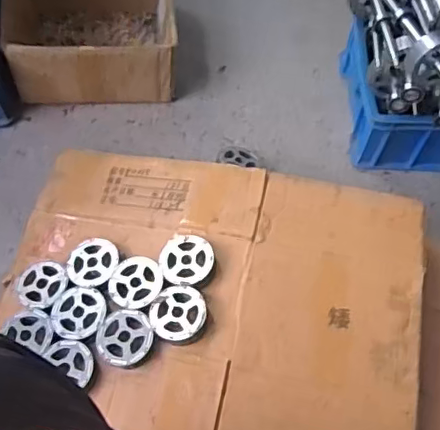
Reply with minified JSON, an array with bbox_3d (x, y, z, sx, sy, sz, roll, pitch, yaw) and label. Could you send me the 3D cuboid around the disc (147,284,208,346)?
[{"bbox_3d":[-0.057,0.136,0.795,0.080,0.018,0.075,1,61,-2],"label":"disc"}]

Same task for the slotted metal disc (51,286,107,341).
[{"bbox_3d":[-0.202,0.139,0.818,0.081,0.013,0.076,1,61,-2],"label":"slotted metal disc"}]

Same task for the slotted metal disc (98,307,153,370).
[{"bbox_3d":[-0.130,0.168,0.788,0.079,0.016,0.078,1,61,-2],"label":"slotted metal disc"}]

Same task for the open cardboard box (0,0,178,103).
[{"bbox_3d":[-0.245,-0.370,1.124,0.306,0.145,0.310,-5,61,-5],"label":"open cardboard box"}]

